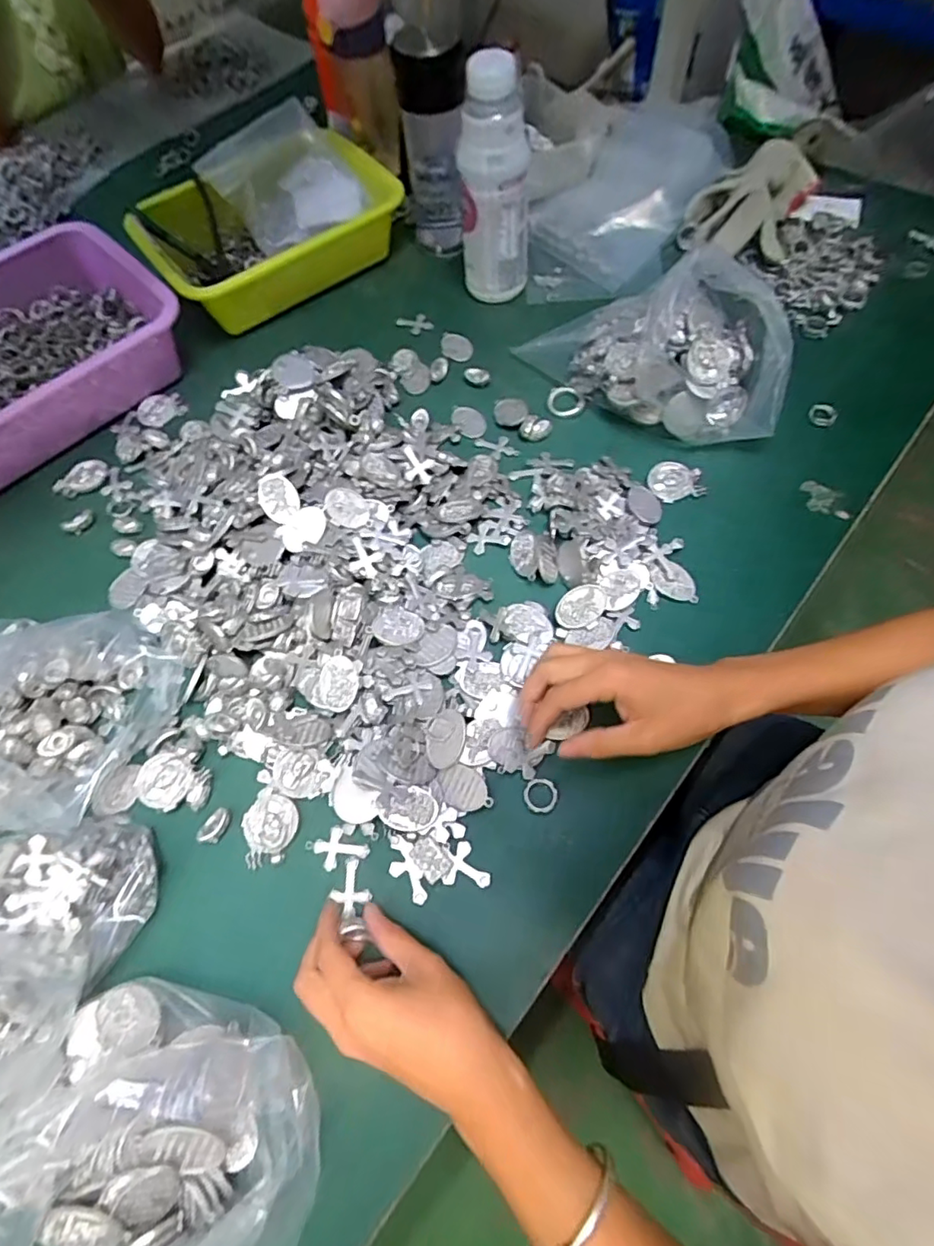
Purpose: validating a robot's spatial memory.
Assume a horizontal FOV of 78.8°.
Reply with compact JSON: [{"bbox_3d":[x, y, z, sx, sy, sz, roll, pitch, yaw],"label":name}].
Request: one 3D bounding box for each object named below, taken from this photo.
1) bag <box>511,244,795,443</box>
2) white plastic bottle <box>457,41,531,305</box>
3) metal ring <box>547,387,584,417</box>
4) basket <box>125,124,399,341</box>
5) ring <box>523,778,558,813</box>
[{"bbox_3d":[0.179,-0.265,0.528,0.254,0.103,0.124,37,71,17],"label":"bag"},{"bbox_3d":[0.029,-0.427,0.561,0.068,0.202,0.064,3,65,3],"label":"white plastic bottle"},{"bbox_3d":[0.096,-0.222,0.565,0.034,0.004,0.038,-31,67,-12],"label":"metal ring"},{"bbox_3d":[-0.215,-0.433,0.636,0.262,0.082,0.198,-42,70,-17],"label":"basket"},{"bbox_3d":[0.052,0.122,0.402,0.023,0.004,0.023,-1,65,1],"label":"ring"}]

